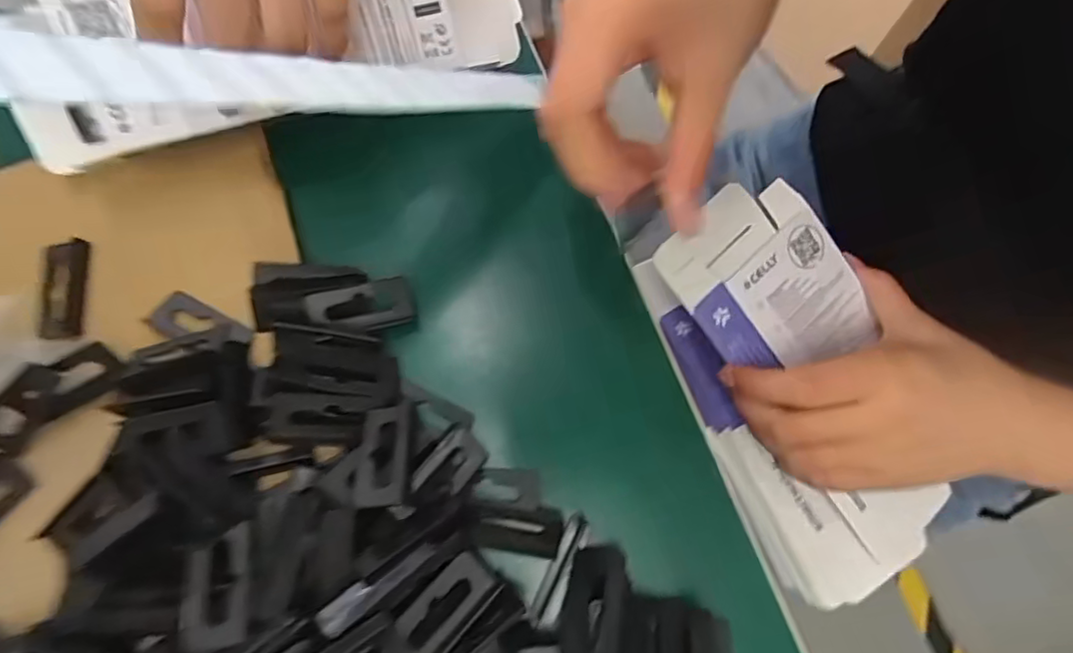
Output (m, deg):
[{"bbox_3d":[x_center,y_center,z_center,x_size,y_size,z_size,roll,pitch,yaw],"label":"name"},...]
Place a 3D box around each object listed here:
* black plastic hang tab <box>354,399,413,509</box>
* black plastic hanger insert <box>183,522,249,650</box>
[{"bbox_3d":[-0.064,0.054,0.248,0.020,0.005,0.048,-3,47,-1],"label":"black plastic hang tab"},{"bbox_3d":[-0.124,0.100,0.228,0.022,0.004,0.044,-4,55,-21],"label":"black plastic hanger insert"}]

